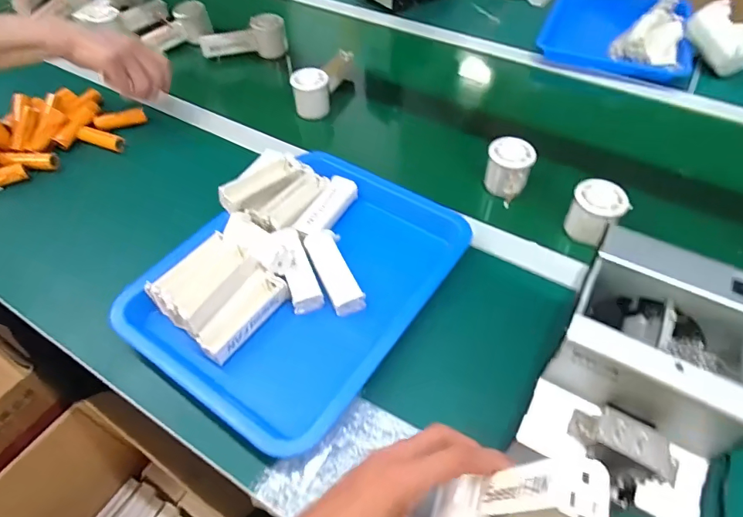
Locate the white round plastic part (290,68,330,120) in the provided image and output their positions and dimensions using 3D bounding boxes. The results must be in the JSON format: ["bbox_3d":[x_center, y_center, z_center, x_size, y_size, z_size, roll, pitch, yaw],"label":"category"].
[{"bbox_3d":[-0.094,-0.256,0.727,0.054,0.065,0.046,-4,51,-3],"label":"white round plastic part"}]

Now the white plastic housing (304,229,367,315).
[{"bbox_3d":[-0.042,0.016,0.511,0.038,0.022,0.105,-17,53,-13],"label":"white plastic housing"}]

